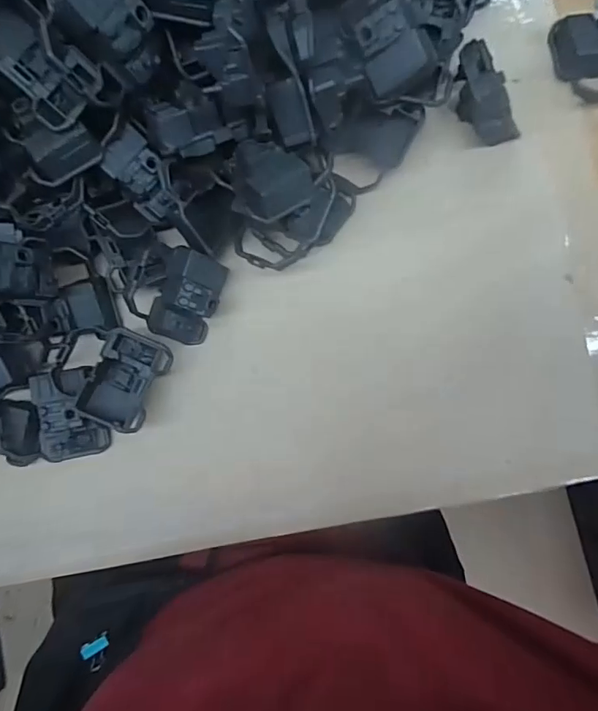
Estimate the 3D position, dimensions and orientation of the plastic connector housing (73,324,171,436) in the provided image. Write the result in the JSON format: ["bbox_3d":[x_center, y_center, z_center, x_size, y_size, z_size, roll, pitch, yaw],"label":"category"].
[{"bbox_3d":[-0.128,0.019,0.364,0.049,0.028,0.069,21,88,3],"label":"plastic connector housing"}]

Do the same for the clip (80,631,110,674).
[{"bbox_3d":[-0.154,0.226,0.368,0.021,0.013,0.021,-23,72,-27],"label":"clip"}]

